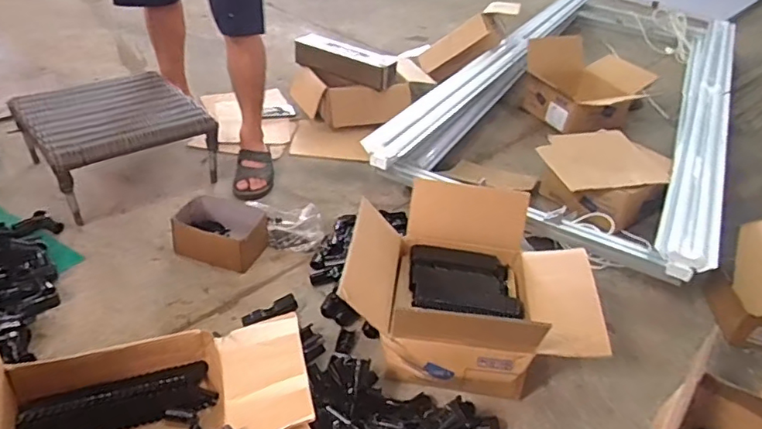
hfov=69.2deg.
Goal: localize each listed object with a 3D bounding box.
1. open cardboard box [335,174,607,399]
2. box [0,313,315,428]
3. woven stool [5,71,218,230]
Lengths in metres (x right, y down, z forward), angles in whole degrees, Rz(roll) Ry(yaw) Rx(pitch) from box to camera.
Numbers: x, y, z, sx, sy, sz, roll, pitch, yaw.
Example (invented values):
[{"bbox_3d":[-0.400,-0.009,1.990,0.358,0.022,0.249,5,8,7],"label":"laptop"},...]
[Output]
[{"bbox_3d":[0.183,0.151,1.147,0.489,0.219,0.392,11,35,4],"label":"open cardboard box"},{"bbox_3d":[-0.342,0.267,0.852,0.462,0.298,0.286,-9,39,-21],"label":"box"},{"bbox_3d":[-0.730,-0.210,1.537,0.415,0.205,0.382,-21,44,-35],"label":"woven stool"}]

